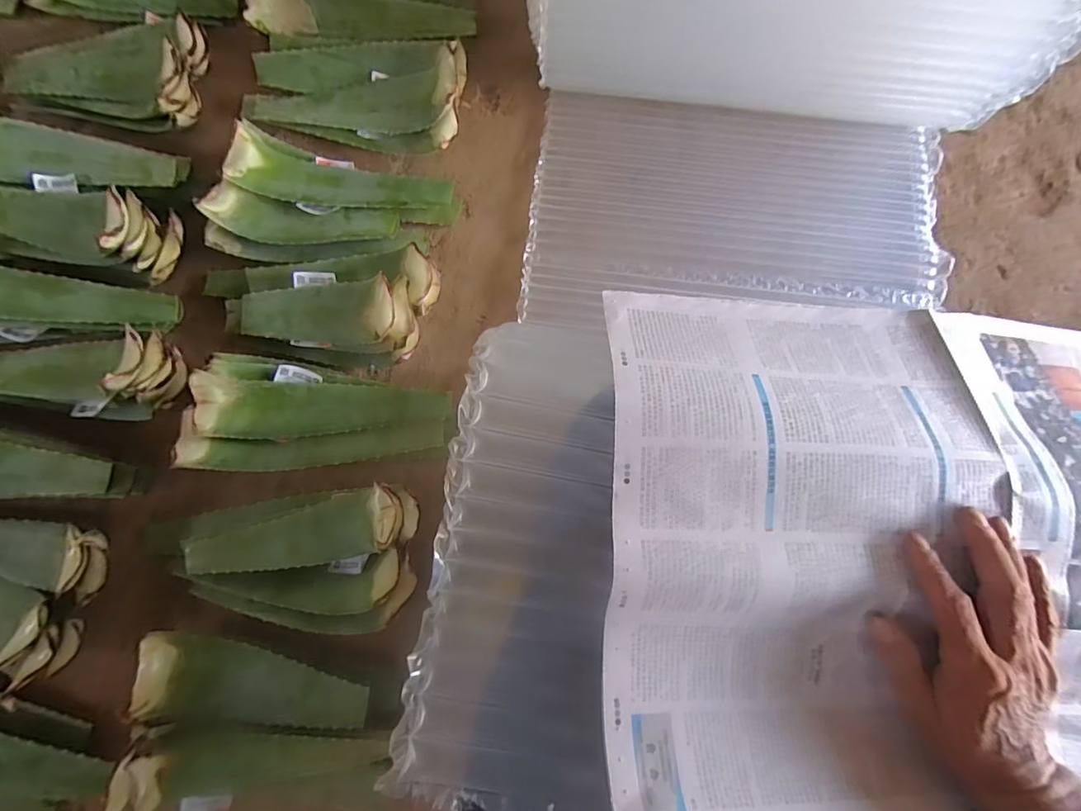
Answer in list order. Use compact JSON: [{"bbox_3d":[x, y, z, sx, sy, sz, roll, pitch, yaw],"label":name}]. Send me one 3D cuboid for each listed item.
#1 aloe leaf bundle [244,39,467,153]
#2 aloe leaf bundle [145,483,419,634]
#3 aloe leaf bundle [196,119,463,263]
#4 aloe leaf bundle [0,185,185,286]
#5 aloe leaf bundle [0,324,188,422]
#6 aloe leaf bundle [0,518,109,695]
[{"bbox_3d":[-0.354,-0.618,0.918,0.408,0.115,0.208,11,82,4],"label":"aloe leaf bundle"},{"bbox_3d":[-0.404,0.249,0.731,0.399,0.099,0.215,-6,79,0],"label":"aloe leaf bundle"},{"bbox_3d":[-0.374,-0.354,0.869,0.400,0.093,0.235,13,82,4],"label":"aloe leaf bundle"},{"bbox_3d":[-0.866,-0.316,0.823,0.429,0.111,0.130,10,82,4],"label":"aloe leaf bundle"},{"bbox_3d":[-0.849,-0.042,0.758,0.506,0.117,0.123,-2,79,1],"label":"aloe leaf bundle"},{"bbox_3d":[-0.889,0.282,0.743,0.387,0.088,0.224,8,79,3],"label":"aloe leaf bundle"}]

